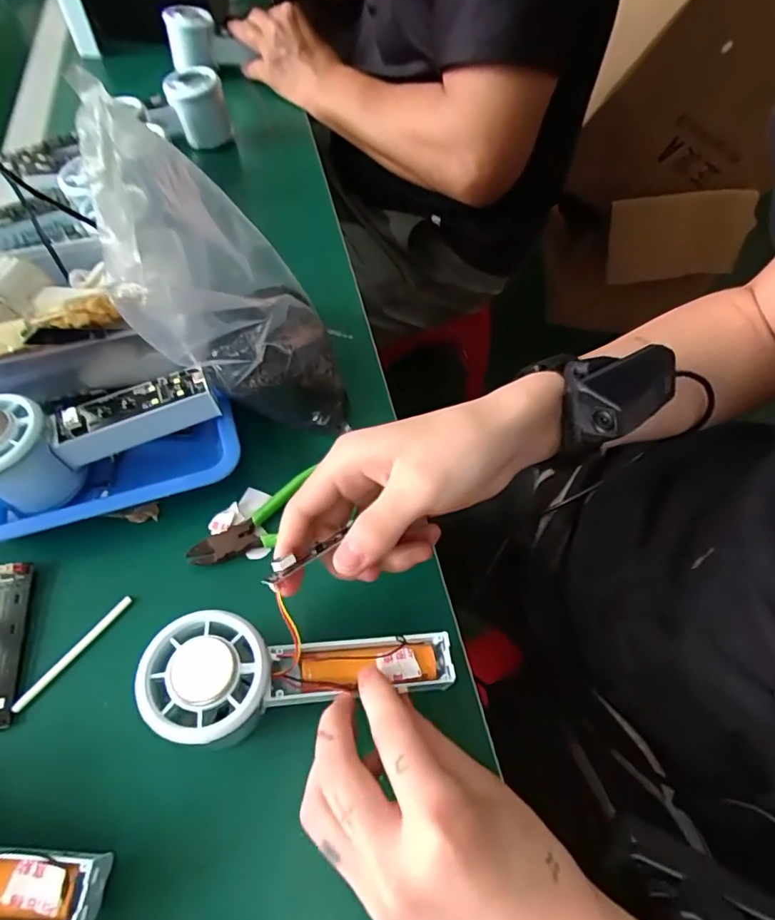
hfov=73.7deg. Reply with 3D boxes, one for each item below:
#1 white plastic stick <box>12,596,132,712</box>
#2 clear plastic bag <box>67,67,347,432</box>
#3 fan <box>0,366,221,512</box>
[{"bbox_3d":[-0.178,0.109,0.296,0.005,0.004,0.076,32,63,17],"label":"white plastic stick"},{"bbox_3d":[-0.095,-0.107,0.322,0.111,0.171,0.139,-18,60,-12],"label":"clear plastic bag"},{"bbox_3d":[-0.187,-0.017,0.336,0.147,0.069,0.049,-22,61,-13],"label":"fan"}]

